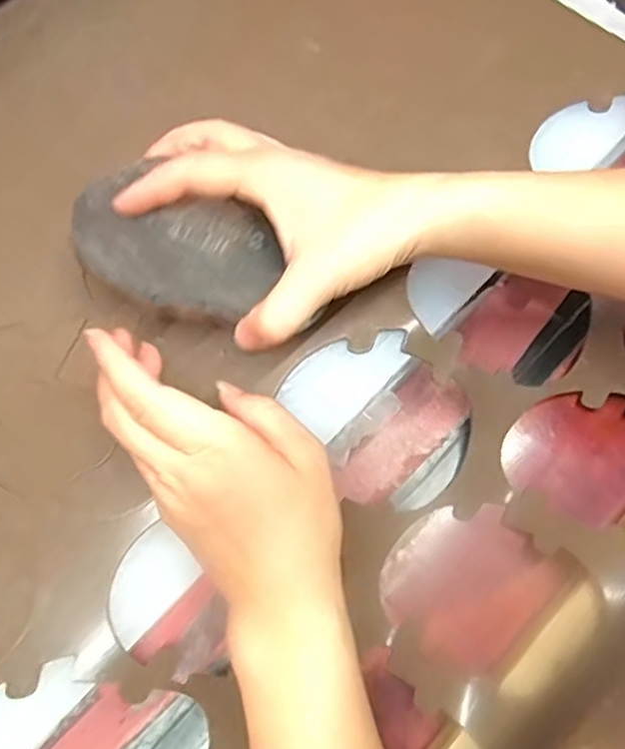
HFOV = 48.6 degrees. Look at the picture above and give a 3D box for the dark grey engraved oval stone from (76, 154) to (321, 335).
[{"bbox_3d":[-0.065,-0.062,0.327,0.096,0.019,0.070,18,73,4],"label":"dark grey engraved oval stone"}]

